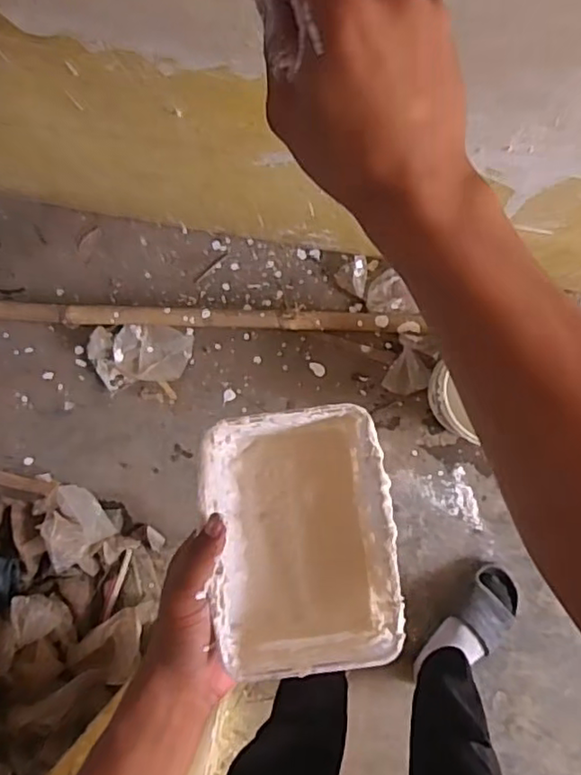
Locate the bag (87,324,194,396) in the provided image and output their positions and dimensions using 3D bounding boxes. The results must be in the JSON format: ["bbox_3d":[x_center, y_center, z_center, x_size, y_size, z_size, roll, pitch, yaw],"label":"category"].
[{"bbox_3d":[-0.291,-0.062,1.187,0.198,0.019,0.121,-5,102,1],"label":"bag"}]

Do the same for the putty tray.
[{"bbox_3d":[0.010,0.102,0.426,0.121,0.064,0.168,-7,86,6],"label":"putty tray"}]

